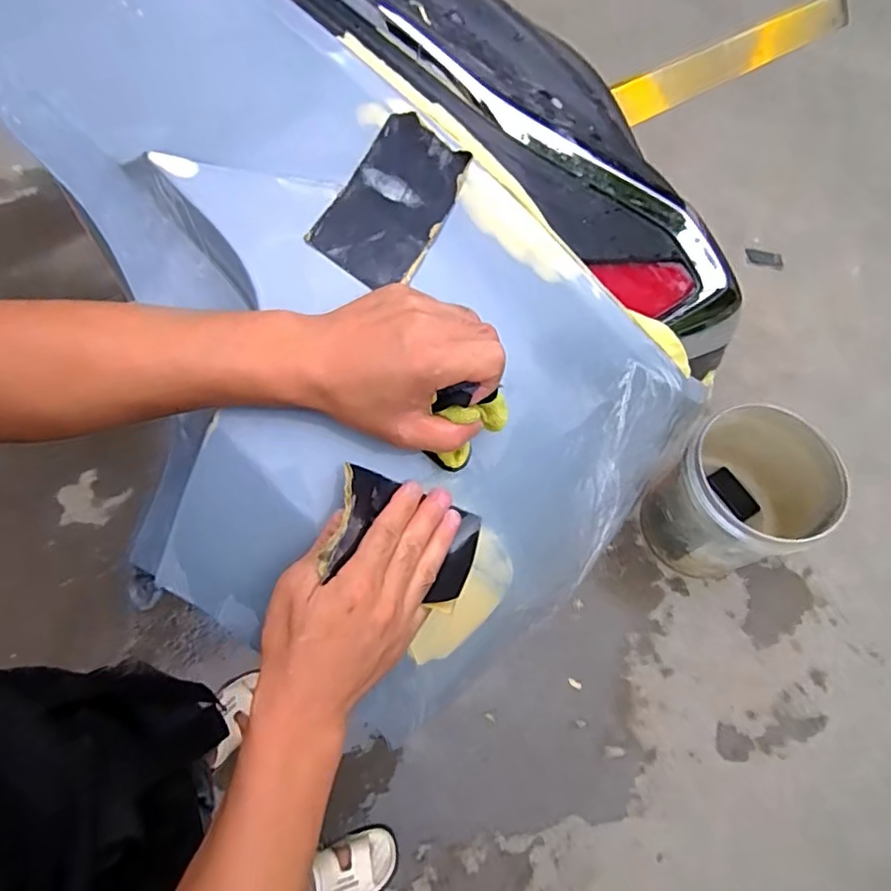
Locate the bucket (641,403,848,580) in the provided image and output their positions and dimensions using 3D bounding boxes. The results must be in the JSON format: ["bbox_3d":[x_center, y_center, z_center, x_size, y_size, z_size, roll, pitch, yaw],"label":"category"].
[{"bbox_3d":[0.632,0.124,1.296,0.313,0.303,0.299,-40,73,-23],"label":"bucket"}]

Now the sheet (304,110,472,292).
[{"bbox_3d":[-0.037,-0.163,0.403,0.069,0.014,0.109,35,88,-5],"label":"sheet"}]

